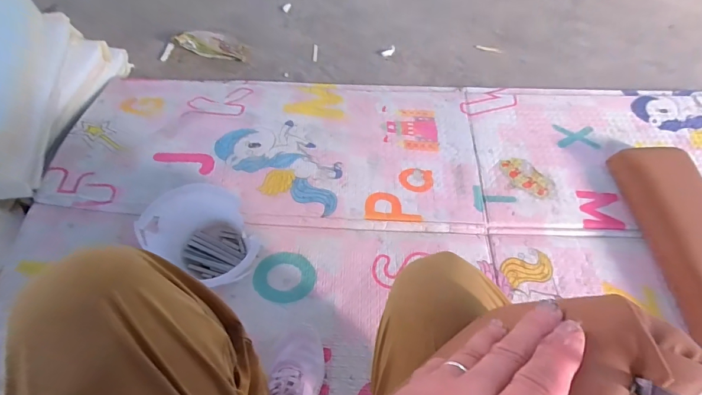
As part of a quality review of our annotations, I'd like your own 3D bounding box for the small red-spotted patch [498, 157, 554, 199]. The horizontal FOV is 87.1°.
[{"bbox_3d":[0.398,-0.047,0.840,0.076,0.007,0.128,-30,64,-15],"label":"small red-spotted patch"}]

